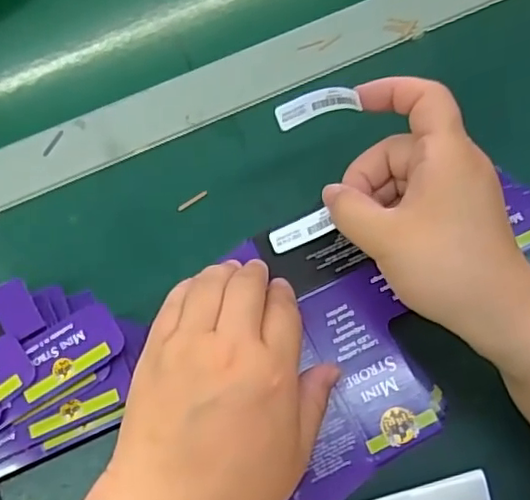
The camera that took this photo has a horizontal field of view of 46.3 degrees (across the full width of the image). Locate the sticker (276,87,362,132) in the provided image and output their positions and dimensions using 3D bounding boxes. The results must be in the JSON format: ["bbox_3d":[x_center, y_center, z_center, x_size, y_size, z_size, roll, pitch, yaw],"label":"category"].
[{"bbox_3d":[0.027,-0.076,0.328,0.042,0.011,0.016,-15,72,5],"label":"sticker"}]

